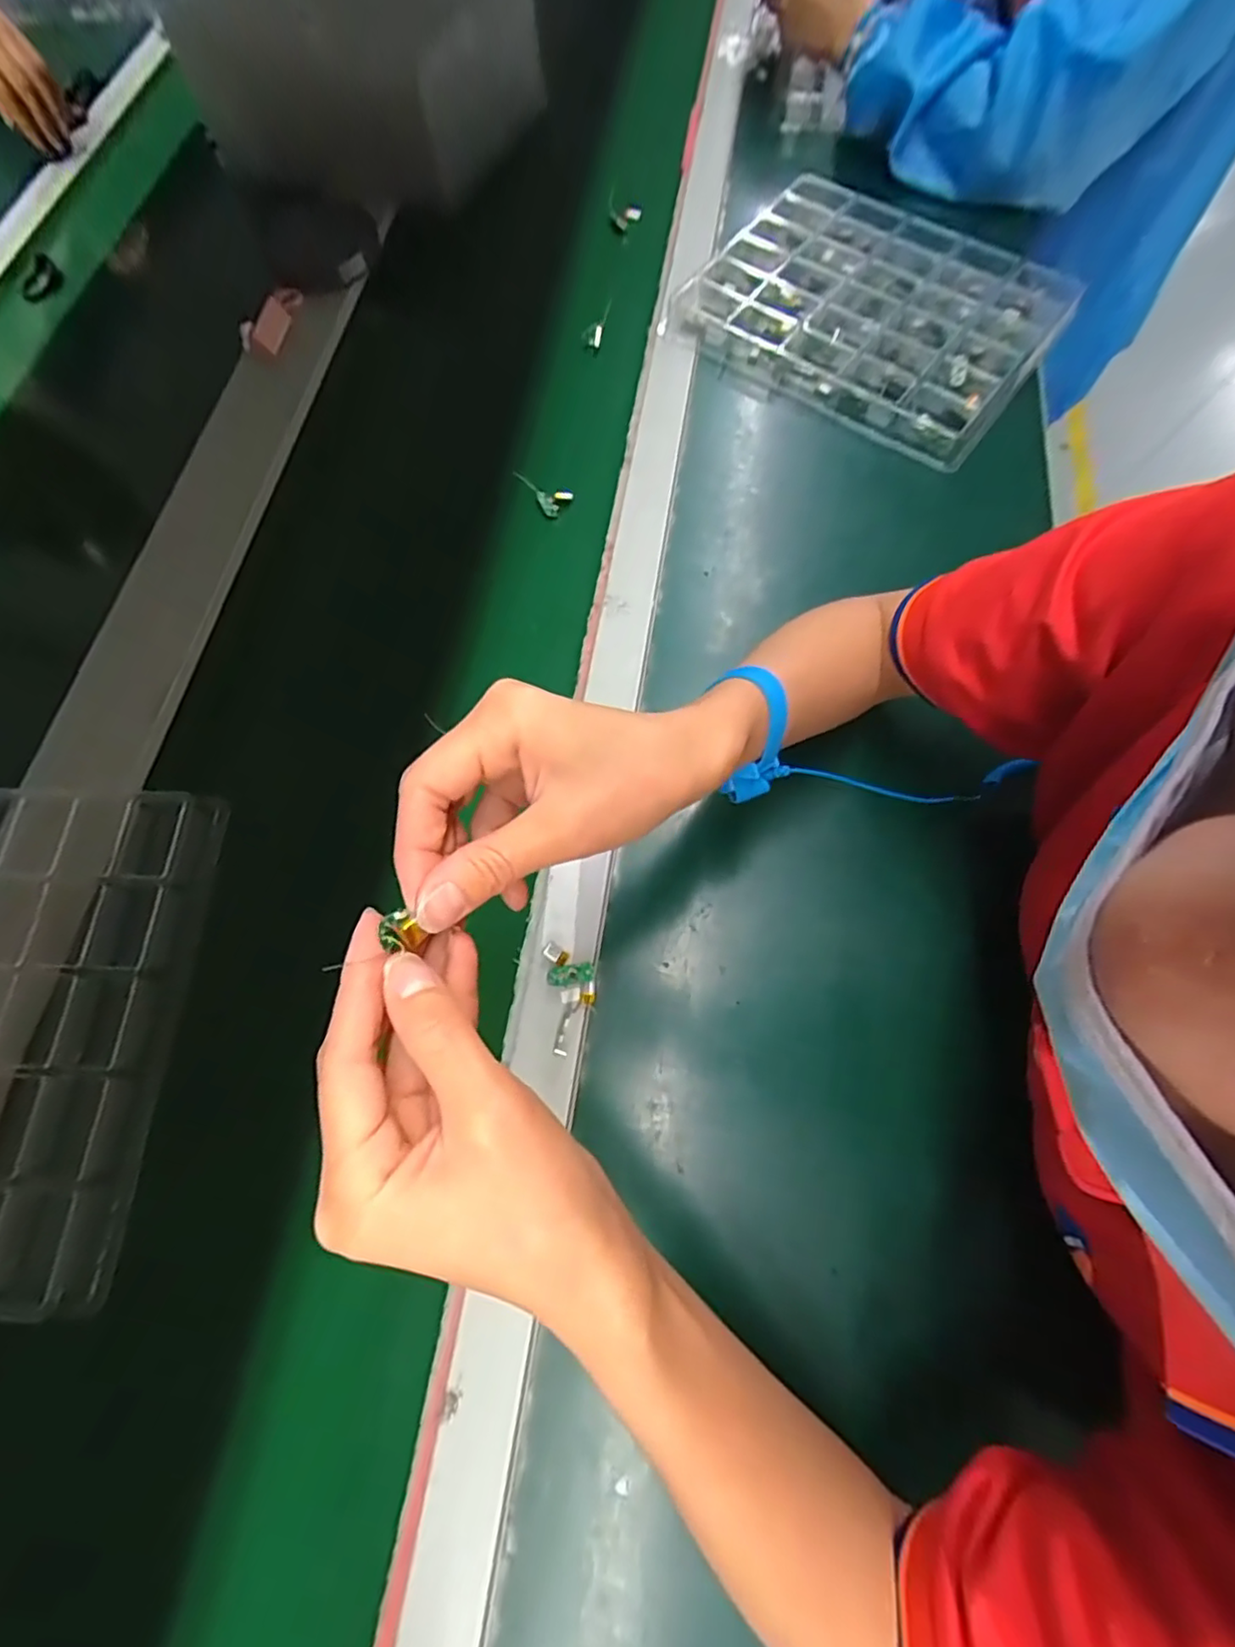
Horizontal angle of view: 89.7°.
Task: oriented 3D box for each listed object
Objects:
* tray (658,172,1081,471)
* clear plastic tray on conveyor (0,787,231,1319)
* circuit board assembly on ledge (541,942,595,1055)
[{"bbox_3d":[0.240,-0.485,0.583,0.307,0.039,0.272,34,74,13],"label":"tray"},{"bbox_3d":[-0.398,0.121,0.384,0.241,0.032,0.297,0,70,2],"label":"clear plastic tray on conveyor"},{"bbox_3d":[-0.029,0.104,0.377,0.029,0.011,0.061,-4,70,0],"label":"circuit board assembly on ledge"}]

